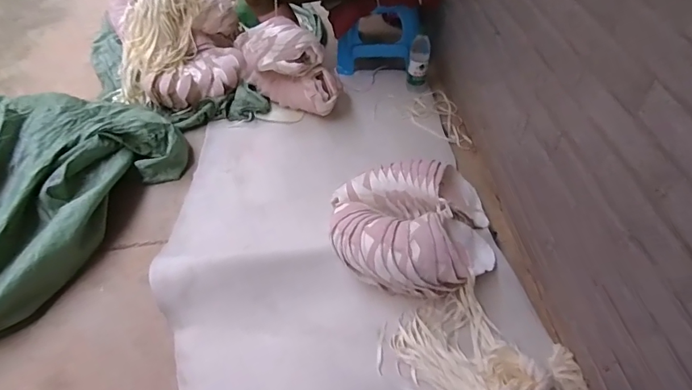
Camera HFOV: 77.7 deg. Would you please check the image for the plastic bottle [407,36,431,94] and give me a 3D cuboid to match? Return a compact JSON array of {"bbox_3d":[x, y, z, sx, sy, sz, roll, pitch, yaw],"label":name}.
[{"bbox_3d":[0.242,-0.427,1.410,0.073,0.182,0.057,3,49,4],"label":"plastic bottle"}]

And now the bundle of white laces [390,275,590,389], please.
[{"bbox_3d":[0.275,0.334,0.856,0.348,0.048,0.251,35,58,28],"label":"bundle of white laces"}]

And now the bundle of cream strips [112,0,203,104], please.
[{"bbox_3d":[-0.634,-0.491,1.426,0.165,0.160,0.459,43,105,32],"label":"bundle of cream strips"}]

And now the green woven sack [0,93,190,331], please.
[{"bbox_3d":[-0.842,0.002,1.105,0.571,0.197,0.777,11,50,12],"label":"green woven sack"}]

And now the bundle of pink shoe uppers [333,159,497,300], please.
[{"bbox_3d":[0.163,0.070,0.999,0.375,0.171,0.321,-6,49,-3],"label":"bundle of pink shoe uppers"}]

